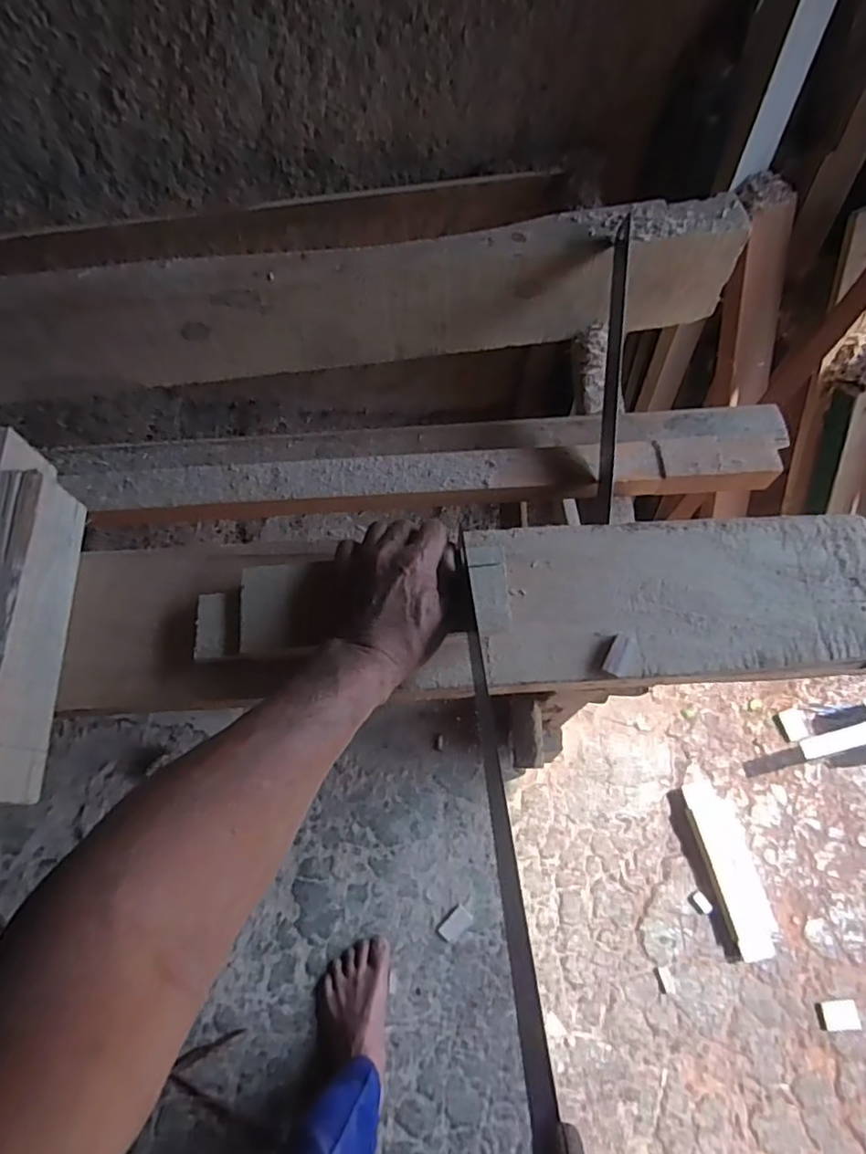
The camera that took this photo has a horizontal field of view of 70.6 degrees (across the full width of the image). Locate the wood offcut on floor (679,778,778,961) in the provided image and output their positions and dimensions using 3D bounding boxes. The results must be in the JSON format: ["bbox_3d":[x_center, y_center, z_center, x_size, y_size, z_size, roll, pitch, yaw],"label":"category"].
[{"bbox_3d":[0.523,0.502,1.065,0.089,0.023,0.277,-11,67,-6],"label":"wood offcut on floor"}]

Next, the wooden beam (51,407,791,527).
[{"bbox_3d":[-0.007,-0.124,0.666,0.799,0.048,0.125,-3,66,-3],"label":"wooden beam"}]

